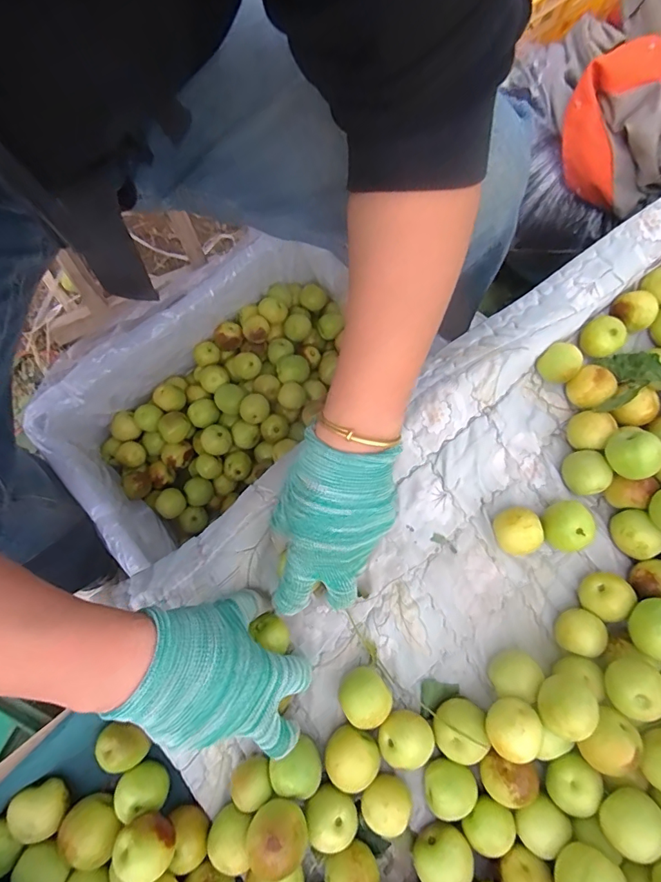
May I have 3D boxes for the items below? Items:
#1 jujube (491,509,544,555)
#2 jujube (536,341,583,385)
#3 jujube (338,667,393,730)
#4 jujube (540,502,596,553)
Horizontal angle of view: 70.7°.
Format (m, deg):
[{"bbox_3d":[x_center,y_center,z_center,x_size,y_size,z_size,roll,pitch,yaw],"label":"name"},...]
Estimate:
[{"bbox_3d":[0.143,0.069,0.359,0.029,0.029,0.034,-9,80,-2],"label":"jujube"},{"bbox_3d":[0.192,-0.065,0.390,0.025,0.025,0.031,-36,82,-6],"label":"jujube"},{"bbox_3d":[0.024,0.182,0.336,0.034,0.032,0.034,0,80,0],"label":"jujube"},{"bbox_3d":[0.180,0.066,0.358,0.030,0.033,0.035,-18,80,-3],"label":"jujube"}]

